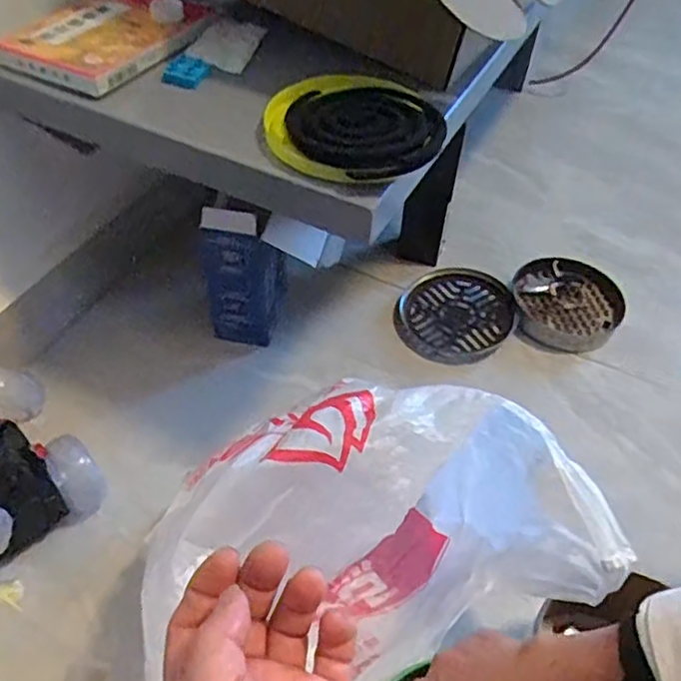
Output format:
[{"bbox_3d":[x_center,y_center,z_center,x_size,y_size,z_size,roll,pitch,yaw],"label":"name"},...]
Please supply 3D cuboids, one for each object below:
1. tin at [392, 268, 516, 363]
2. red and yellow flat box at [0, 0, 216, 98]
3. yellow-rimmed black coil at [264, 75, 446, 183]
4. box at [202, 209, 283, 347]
[{"bbox_3d":[0.143,-0.035,0.824,0.137,0.037,0.131,2,50,-2],"label":"tin"},{"bbox_3d":[-0.218,-0.287,0.602,0.137,0.021,0.160,25,53,16],"label":"red and yellow flat box"},{"bbox_3d":[0.008,-0.175,0.518,0.128,0.030,0.131,1,49,-2],"label":"yellow-rimmed black coil"},{"bbox_3d":[-0.106,-0.063,0.707,0.084,0.175,0.023,8,50,3],"label":"box"}]

